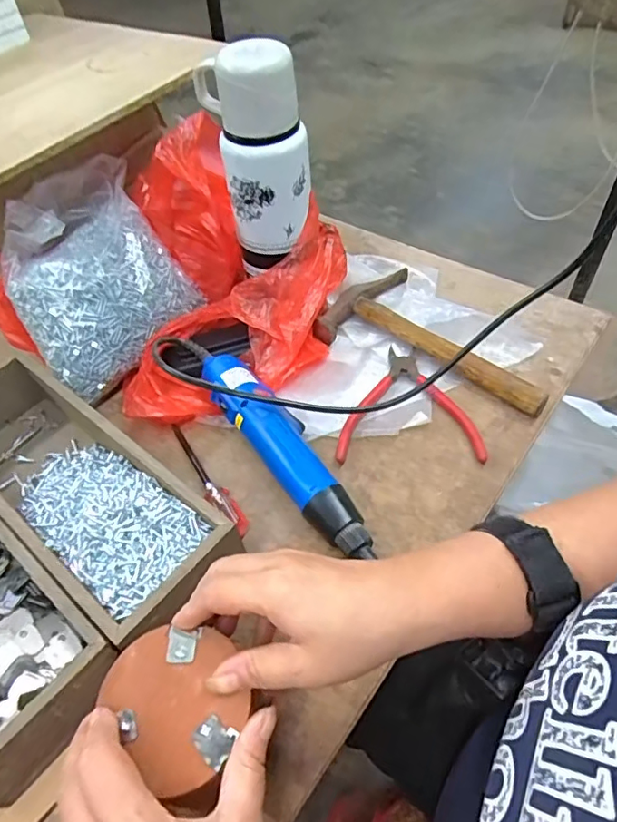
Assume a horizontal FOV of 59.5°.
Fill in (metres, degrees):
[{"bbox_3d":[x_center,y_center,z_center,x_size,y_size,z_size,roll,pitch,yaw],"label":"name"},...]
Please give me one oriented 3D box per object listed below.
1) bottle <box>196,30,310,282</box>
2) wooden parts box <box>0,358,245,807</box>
[{"bbox_3d":[-0.041,-0.215,0.471,0.071,0.174,0.071,-23,53,-14],"label":"bottle"},{"bbox_3d":[-0.219,0.089,0.407,0.303,0.069,0.199,33,60,27],"label":"wooden parts box"}]

